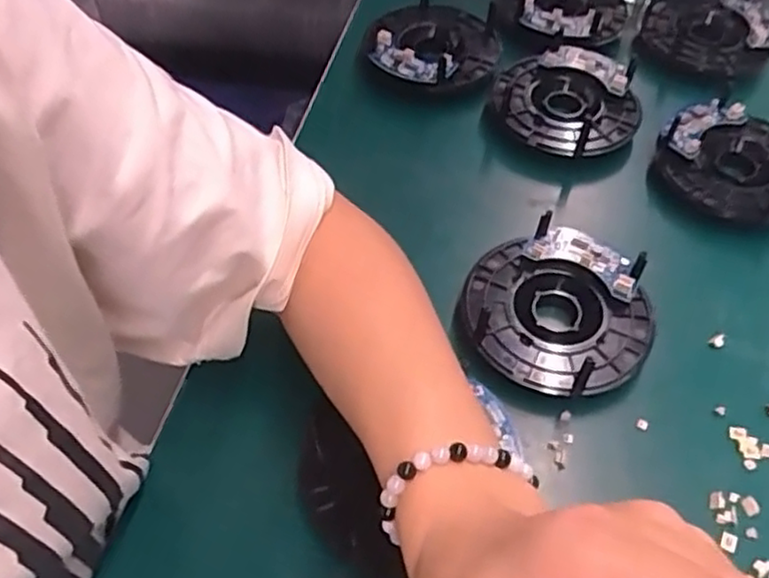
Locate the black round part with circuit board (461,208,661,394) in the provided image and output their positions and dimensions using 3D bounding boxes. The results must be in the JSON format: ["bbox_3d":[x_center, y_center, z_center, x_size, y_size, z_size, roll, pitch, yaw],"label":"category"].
[{"bbox_3d":[0.094,0.012,0.384,0.098,0.029,0.095,0,54,0],"label":"black round part with circuit board"}]

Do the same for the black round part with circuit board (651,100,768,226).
[{"bbox_3d":[0.228,-0.081,0.451,0.098,0.020,0.092,0,54,0],"label":"black round part with circuit board"}]

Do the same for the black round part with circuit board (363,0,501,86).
[{"bbox_3d":[0.035,-0.183,0.512,0.094,0.017,0.094,0,54,0],"label":"black round part with circuit board"}]

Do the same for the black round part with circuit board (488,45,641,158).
[{"bbox_3d":[0.123,-0.131,0.480,0.098,0.021,0.088,15,56,10],"label":"black round part with circuit board"}]

